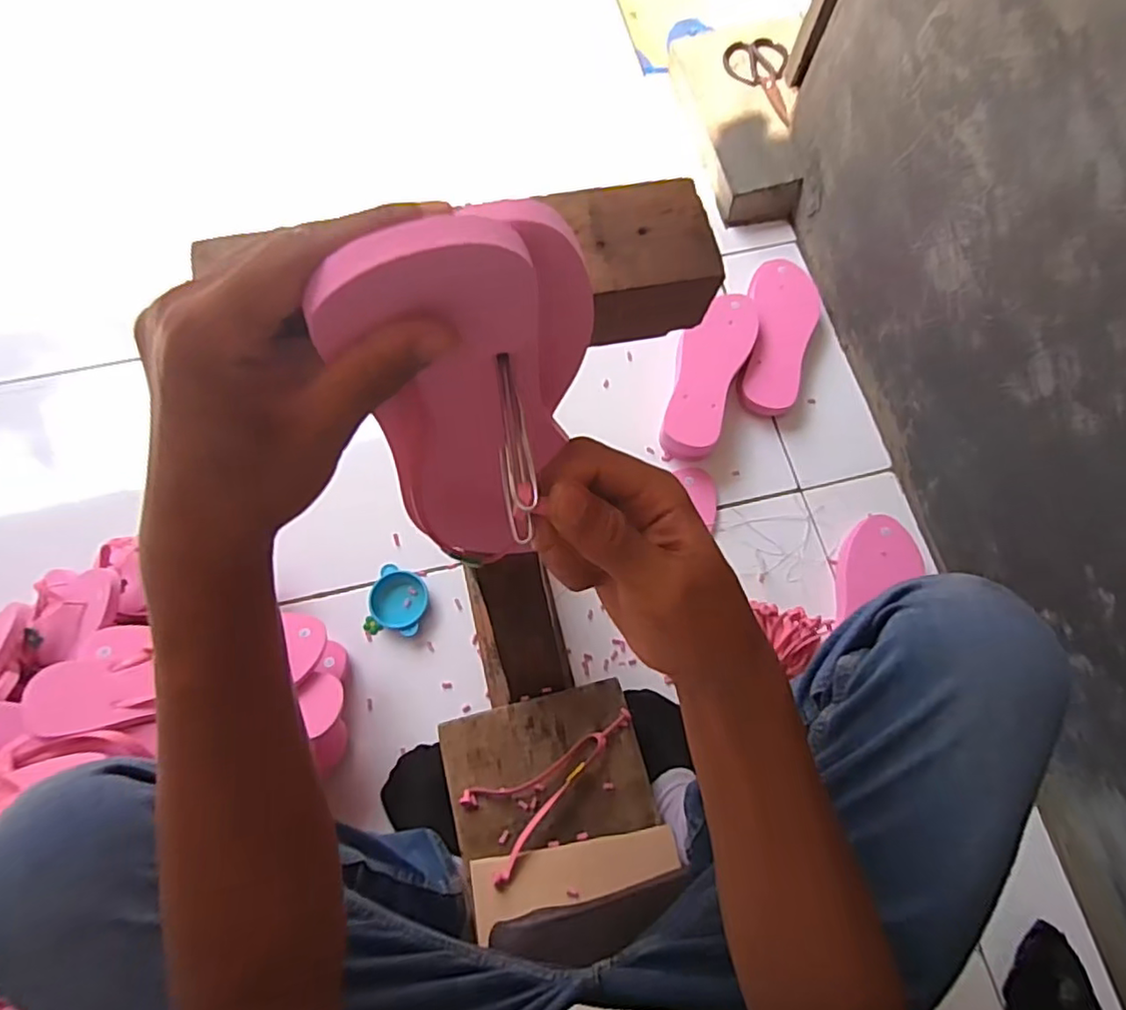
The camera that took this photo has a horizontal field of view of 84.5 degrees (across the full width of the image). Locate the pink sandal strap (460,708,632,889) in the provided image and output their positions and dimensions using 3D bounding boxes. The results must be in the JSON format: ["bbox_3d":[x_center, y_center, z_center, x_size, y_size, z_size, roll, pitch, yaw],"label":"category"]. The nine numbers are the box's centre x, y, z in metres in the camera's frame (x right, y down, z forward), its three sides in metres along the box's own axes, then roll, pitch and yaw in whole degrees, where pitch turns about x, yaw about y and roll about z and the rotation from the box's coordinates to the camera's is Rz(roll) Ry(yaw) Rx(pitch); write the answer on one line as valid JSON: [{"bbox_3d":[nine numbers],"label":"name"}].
[{"bbox_3d":[-0.023,0.266,0.625,0.080,0.031,0.194,39,75,11],"label":"pink sandal strap"}]

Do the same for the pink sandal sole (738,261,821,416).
[{"bbox_3d":[0.317,-0.247,0.908,0.098,0.040,0.246,11,72,3],"label":"pink sandal sole"}]

